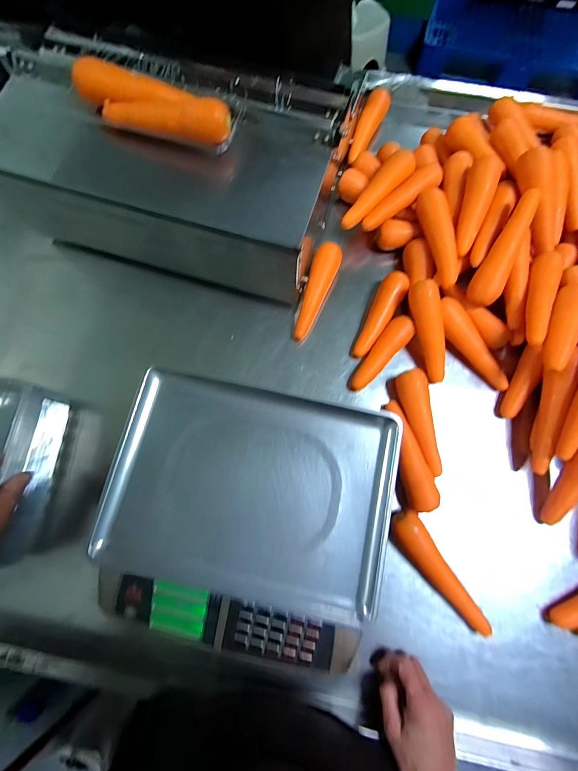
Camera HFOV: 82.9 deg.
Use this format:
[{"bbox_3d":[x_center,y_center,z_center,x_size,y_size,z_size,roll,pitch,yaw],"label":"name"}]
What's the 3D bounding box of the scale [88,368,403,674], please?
[{"bbox_3d":[-0.058,0.181,0.430,0.352,0.115,0.352,0,80,-1],"label":"scale"}]

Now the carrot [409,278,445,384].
[{"bbox_3d":[0.223,-0.083,0.515,0.040,0.031,0.160,-14,101,-4],"label":"carrot"}]

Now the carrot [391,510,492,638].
[{"bbox_3d":[0.213,0.262,0.455,0.045,0.040,0.190,-36,79,-9],"label":"carrot"}]

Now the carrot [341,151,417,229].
[{"bbox_3d":[0.158,-0.336,0.572,0.051,0.037,0.186,37,79,8],"label":"carrot"}]

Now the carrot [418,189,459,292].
[{"bbox_3d":[0.246,-0.243,0.534,0.041,0.031,0.176,-6,76,-2],"label":"carrot"}]

